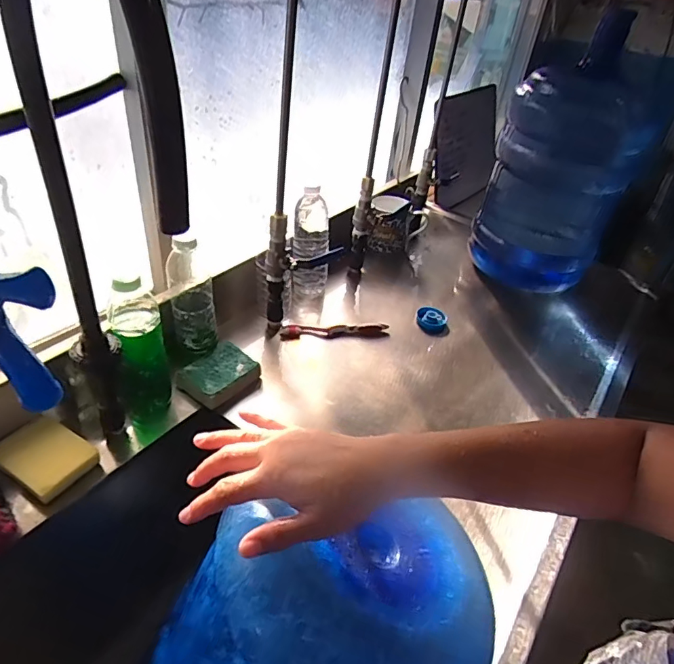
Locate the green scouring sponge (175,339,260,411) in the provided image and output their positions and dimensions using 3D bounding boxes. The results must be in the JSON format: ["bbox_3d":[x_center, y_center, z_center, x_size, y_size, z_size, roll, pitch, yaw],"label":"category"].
[{"bbox_3d":[-0.171,0.061,0.723,0.087,0.027,0.098,29,43,26],"label":"green scouring sponge"}]

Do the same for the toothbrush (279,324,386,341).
[{"bbox_3d":[-0.003,-0.002,0.853,0.185,0.019,0.021,-1,38,-9],"label":"toothbrush"}]

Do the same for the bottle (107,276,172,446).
[{"bbox_3d":[-0.255,0.055,0.656,0.061,0.218,0.062,-7,39,-17],"label":"bottle"}]

